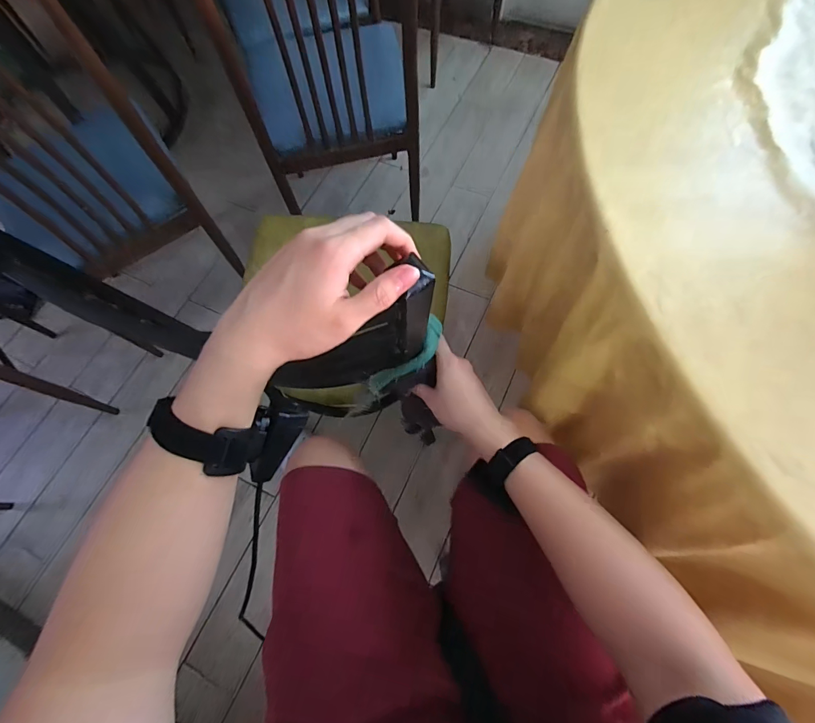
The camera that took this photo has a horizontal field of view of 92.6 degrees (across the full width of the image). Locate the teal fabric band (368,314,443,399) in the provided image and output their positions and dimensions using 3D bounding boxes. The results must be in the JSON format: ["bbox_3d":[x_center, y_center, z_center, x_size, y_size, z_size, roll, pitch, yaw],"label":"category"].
[{"bbox_3d":[-0.004,-0.002,0.502,0.128,0.031,0.044,-40,72,15],"label":"teal fabric band"}]

